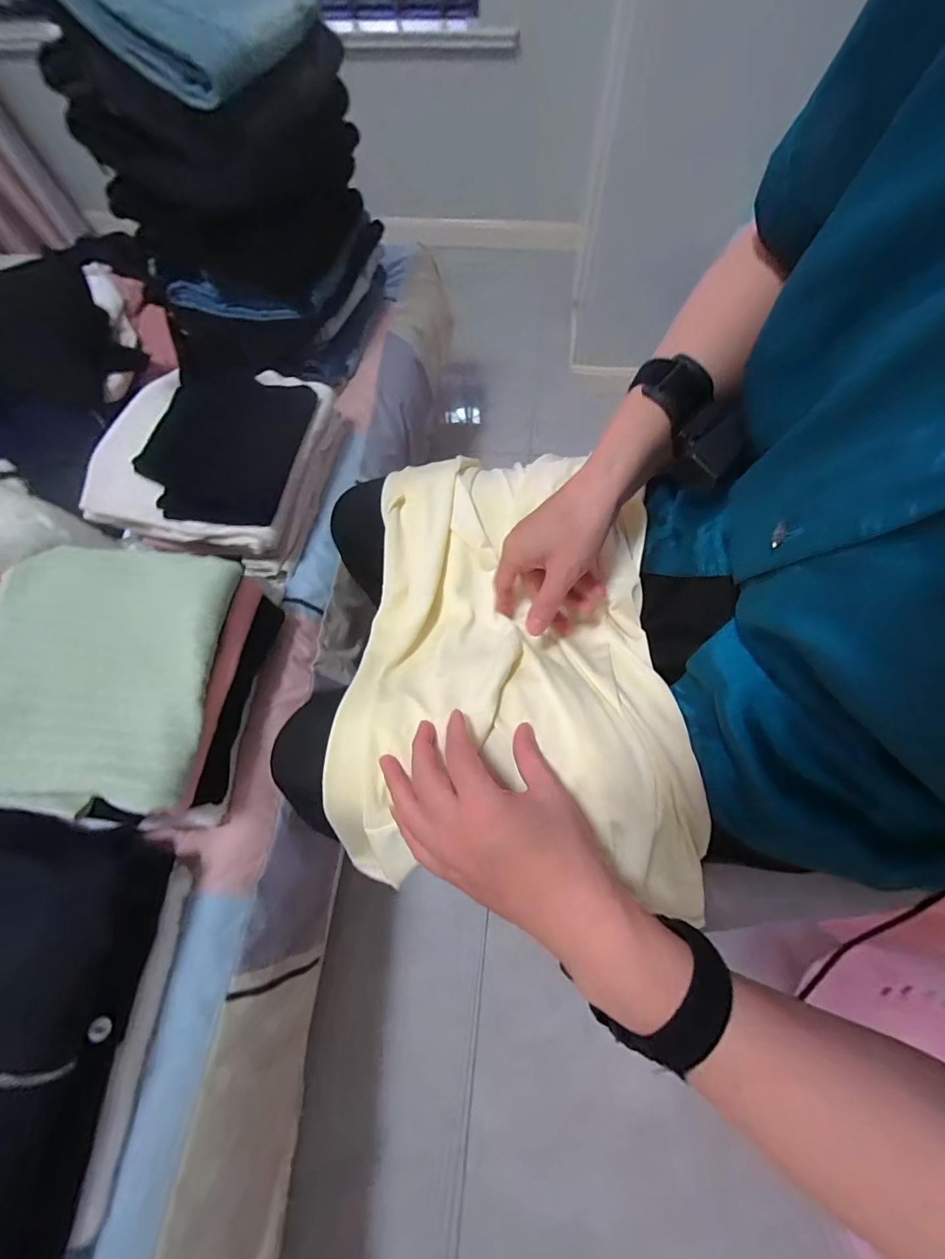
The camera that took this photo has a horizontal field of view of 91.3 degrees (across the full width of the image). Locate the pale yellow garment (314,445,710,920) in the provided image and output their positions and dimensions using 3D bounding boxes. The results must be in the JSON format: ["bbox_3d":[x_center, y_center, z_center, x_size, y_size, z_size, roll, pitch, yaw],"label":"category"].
[{"bbox_3d":[0.039,0.004,0.385,0.263,0.043,0.370,4,66,4],"label":"pale yellow garment"}]

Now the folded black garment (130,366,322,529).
[{"bbox_3d":[-0.307,-0.238,0.588,0.170,0.036,0.225,10,75,-8],"label":"folded black garment"}]

